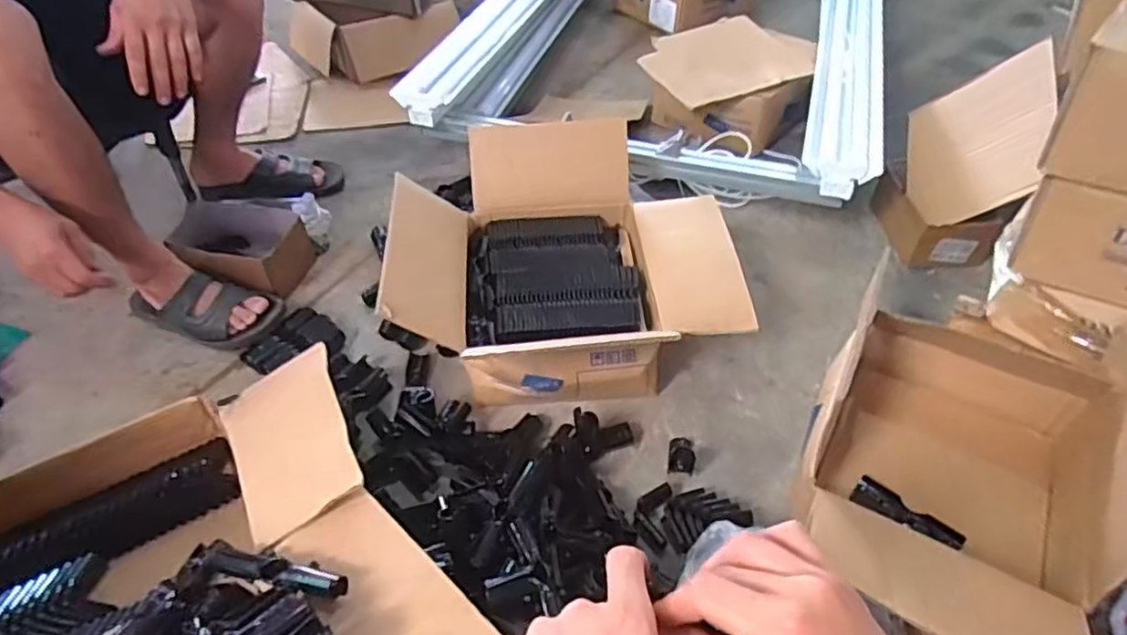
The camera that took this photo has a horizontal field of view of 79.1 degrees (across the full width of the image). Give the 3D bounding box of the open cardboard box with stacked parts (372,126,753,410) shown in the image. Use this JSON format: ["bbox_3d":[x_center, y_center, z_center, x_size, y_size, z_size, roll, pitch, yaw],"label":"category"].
[{"bbox_3d":[0.003,-0.087,1.066,0.489,0.230,0.404,-2,45,-2],"label":"open cardboard box with stacked parts"}]

